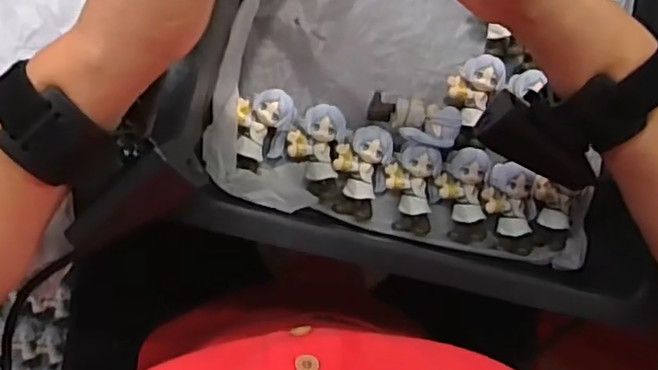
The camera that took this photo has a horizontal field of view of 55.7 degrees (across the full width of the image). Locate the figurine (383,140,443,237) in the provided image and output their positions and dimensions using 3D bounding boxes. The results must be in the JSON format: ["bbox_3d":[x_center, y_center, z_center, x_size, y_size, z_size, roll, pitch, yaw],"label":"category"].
[{"bbox_3d":[0.058,0.002,0.422,0.038,0.023,0.061,-1,88,-5],"label":"figurine"}]

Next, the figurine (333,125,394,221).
[{"bbox_3d":[0.023,-0.008,0.426,0.037,0.021,0.062,5,87,-5],"label":"figurine"}]

